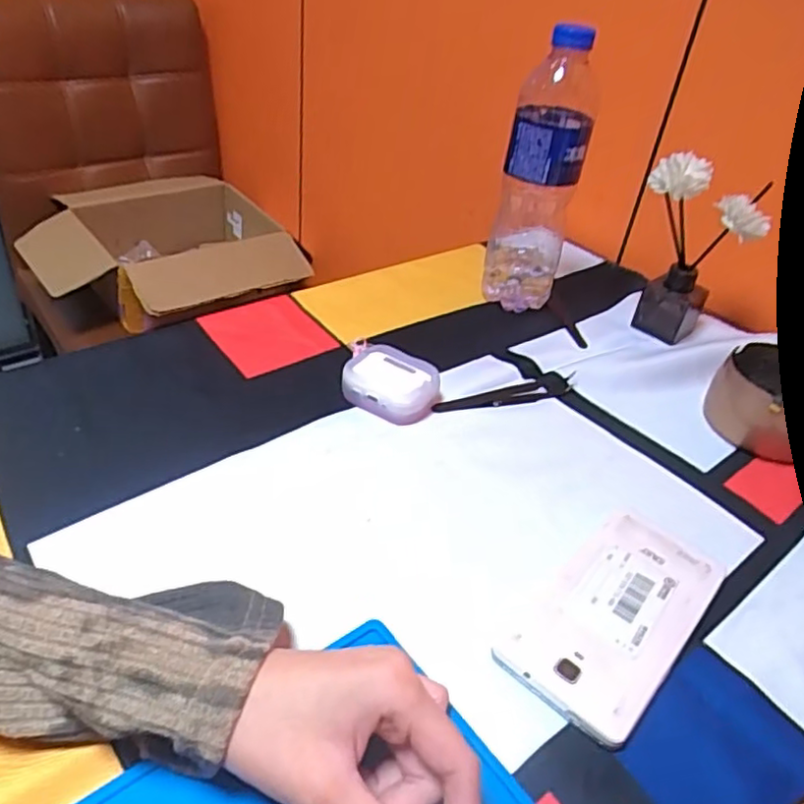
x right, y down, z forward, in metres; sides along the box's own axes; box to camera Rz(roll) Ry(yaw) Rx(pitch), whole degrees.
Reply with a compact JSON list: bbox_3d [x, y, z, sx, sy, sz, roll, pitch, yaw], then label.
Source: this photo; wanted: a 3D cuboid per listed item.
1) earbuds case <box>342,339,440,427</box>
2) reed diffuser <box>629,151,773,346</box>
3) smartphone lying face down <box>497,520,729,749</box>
[{"bbox_3d":[-0.009,-0.012,0.479,0.068,0.027,0.050,17,39,12],"label":"earbuds case"},{"bbox_3d":[0.242,-0.126,0.561,0.095,0.151,0.054,22,40,18],"label":"reed diffuser"},{"bbox_3d":[0.116,0.111,0.354,0.068,0.012,0.140,33,45,29],"label":"smartphone lying face down"}]

